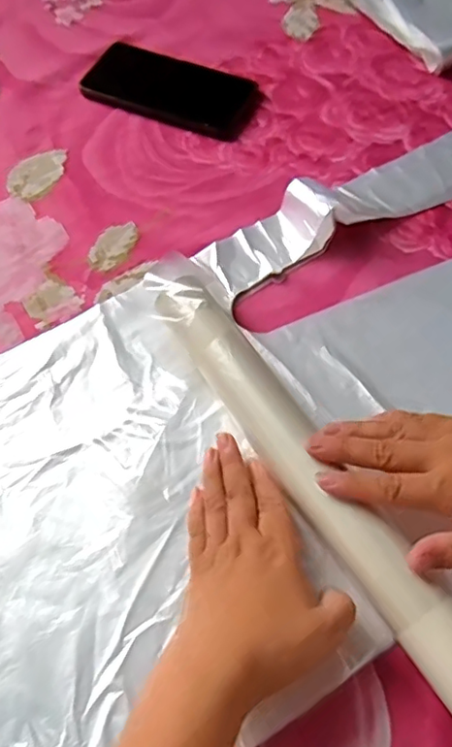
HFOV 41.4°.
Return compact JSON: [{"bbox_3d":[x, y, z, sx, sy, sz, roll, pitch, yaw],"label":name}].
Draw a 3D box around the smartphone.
[{"bbox_3d":[-0.055,-0.275,0.577,0.163,0.014,0.076,21,65,13],"label":"smartphone"}]

